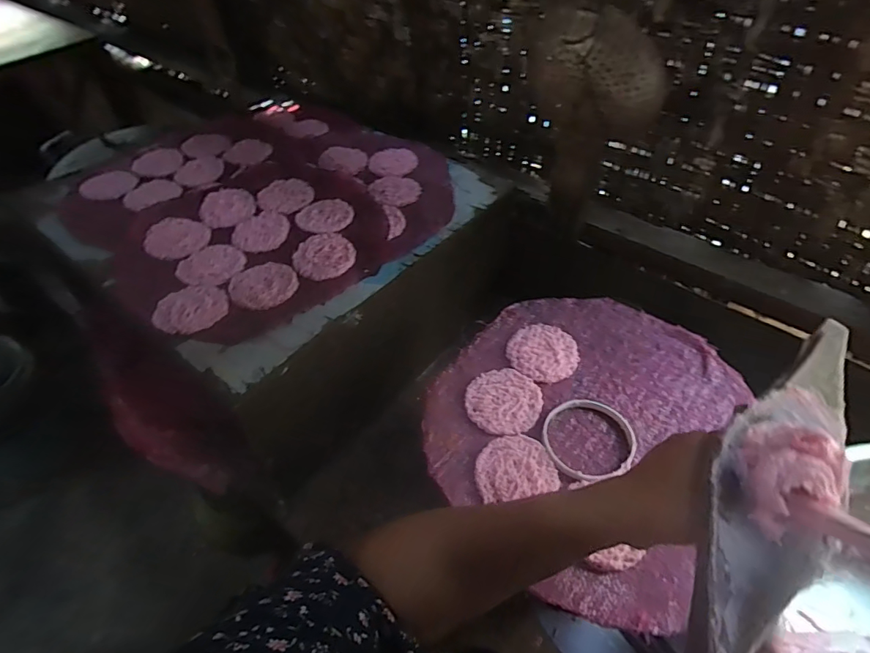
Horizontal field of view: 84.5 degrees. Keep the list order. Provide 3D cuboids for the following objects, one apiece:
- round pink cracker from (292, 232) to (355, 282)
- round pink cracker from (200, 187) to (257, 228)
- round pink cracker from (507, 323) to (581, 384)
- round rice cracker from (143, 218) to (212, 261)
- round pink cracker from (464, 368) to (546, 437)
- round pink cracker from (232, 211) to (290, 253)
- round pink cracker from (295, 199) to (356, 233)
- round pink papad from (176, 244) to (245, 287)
[{"bbox_3d":[-0.143,-0.093,0.622,0.077,0.014,0.073,0,48,0],"label":"round pink cracker"},{"bbox_3d":[-0.302,-0.175,0.703,0.076,0.013,0.081,-6,48,-6],"label":"round pink cracker"},{"bbox_3d":[0.126,0.028,0.557,0.077,0.006,0.082,0,48,0],"label":"round pink cracker"},{"bbox_3d":[-0.350,-0.124,0.649,0.080,0.016,0.069,-25,53,-21],"label":"round rice cracker"},{"bbox_3d":[0.074,0.078,0.513,0.075,0.004,0.079,0,48,0],"label":"round pink cracker"},{"bbox_3d":[-0.240,-0.131,0.665,0.075,0.009,0.076,0,48,0],"label":"round pink cracker"},{"bbox_3d":[-0.156,-0.158,0.679,0.077,0.006,0.083,0,48,0],"label":"round pink cracker"},{"bbox_3d":[-0.288,-0.083,0.621,0.076,0.009,0.081,0,48,0],"label":"round pink papad"}]

